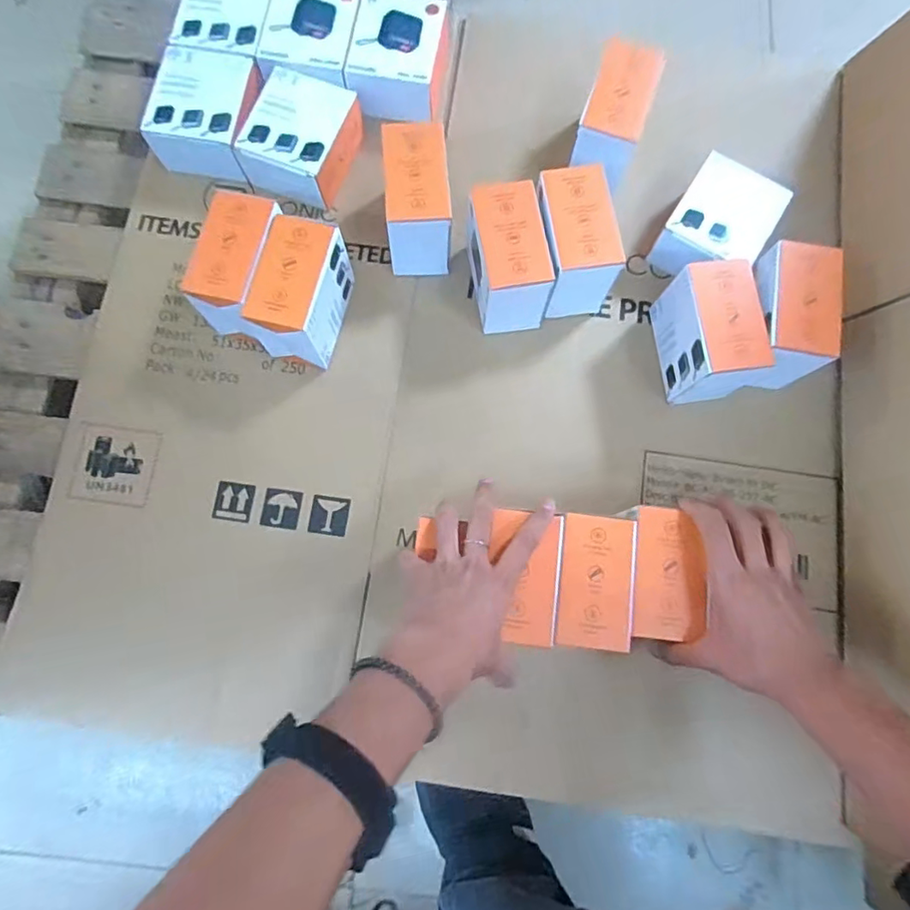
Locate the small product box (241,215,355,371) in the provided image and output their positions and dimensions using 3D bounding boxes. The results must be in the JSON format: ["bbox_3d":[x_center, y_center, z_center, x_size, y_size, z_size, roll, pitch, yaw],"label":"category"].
[{"bbox_3d":[-0.153,-0.159,0.568,0.067,0.106,0.118,17,78,3],"label":"small product box"}]

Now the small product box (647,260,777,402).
[{"bbox_3d":[0.255,-0.116,0.567,0.067,0.102,0.121,-5,78,-2],"label":"small product box"}]

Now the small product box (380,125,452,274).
[{"bbox_3d":[-0.038,-0.263,0.590,0.063,0.103,0.115,-3,78,-2],"label":"small product box"}]

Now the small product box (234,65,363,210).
[{"bbox_3d":[-0.170,-0.350,0.624,0.105,0.053,0.121,19,78,3],"label":"small product box"}]

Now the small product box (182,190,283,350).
[{"bbox_3d":[-0.214,-0.181,0.571,0.068,0.105,0.123,14,79,3],"label":"small product box"}]

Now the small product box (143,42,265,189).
[{"bbox_3d":[-0.273,-0.376,0.633,0.105,0.069,0.123,9,78,1],"label":"small product box"}]

